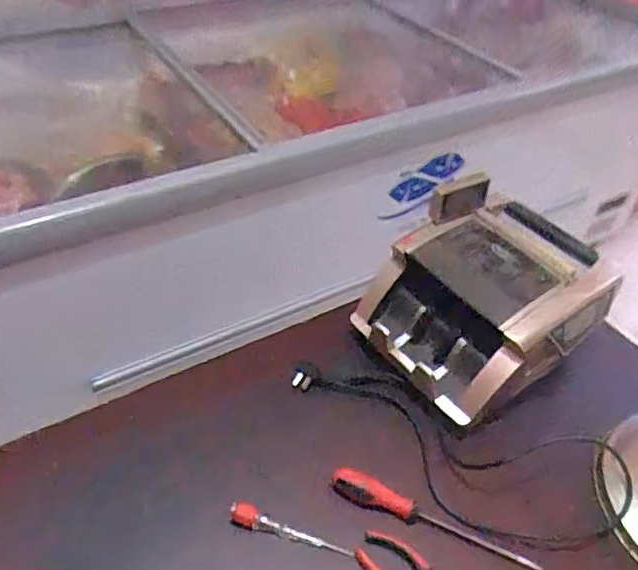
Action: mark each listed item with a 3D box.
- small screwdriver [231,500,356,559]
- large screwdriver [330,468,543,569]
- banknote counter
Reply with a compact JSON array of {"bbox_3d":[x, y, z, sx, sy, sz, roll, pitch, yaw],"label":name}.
[{"bbox_3d":[-0.034,0.291,0.677,0.150,0.023,0.022,18,45,3],"label":"small screwdriver"},{"bbox_3d":[0.133,0.277,0.679,0.249,0.029,0.027,20,46,15],"label":"large screwdriver"},{"bbox_3d":[0.243,0.006,0.828,0.310,0.173,0.265,-25,51,-28],"label":"banknote counter"}]

